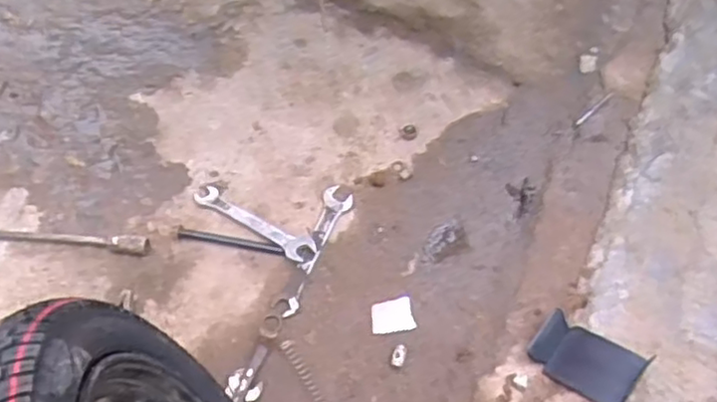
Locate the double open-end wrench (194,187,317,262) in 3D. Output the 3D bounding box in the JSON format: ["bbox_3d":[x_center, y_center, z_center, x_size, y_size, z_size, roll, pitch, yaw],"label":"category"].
[{"bbox_3d":[-0.115,0.022,0.752,0.150,0.015,0.030,30,66,14],"label":"double open-end wrench"}]

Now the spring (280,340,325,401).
[{"bbox_3d":[-0.049,0.179,0.672,0.013,0.006,0.094,-29,66,-15],"label":"spring"}]

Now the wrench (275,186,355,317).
[{"bbox_3d":[-0.050,0.052,0.741,0.032,0.006,0.158,21,64,10],"label":"wrench"}]

